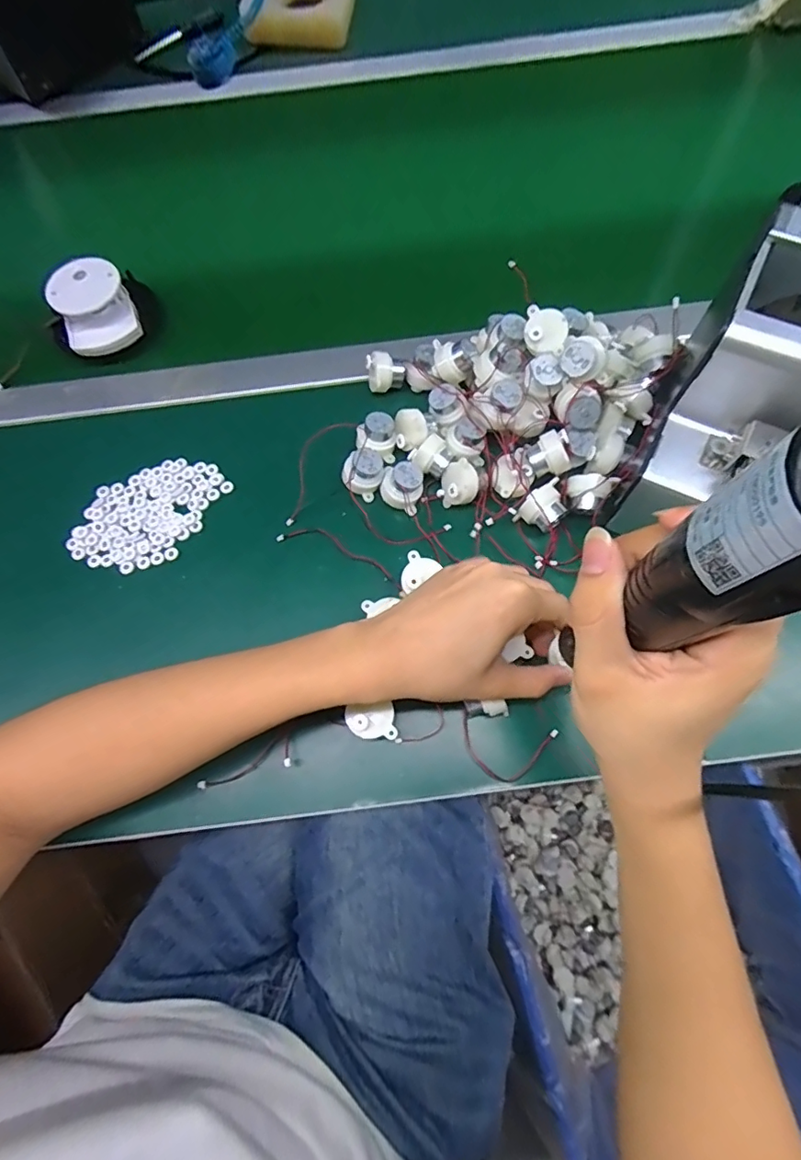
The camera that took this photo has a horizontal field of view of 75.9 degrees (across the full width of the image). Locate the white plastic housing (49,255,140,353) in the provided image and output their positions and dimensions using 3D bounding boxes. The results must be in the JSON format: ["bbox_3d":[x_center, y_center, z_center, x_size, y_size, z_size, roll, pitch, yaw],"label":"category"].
[{"bbox_3d":[-0.279,-0.248,0.467,0.064,0.043,0.067,-22,70,-8],"label":"white plastic housing"}]

